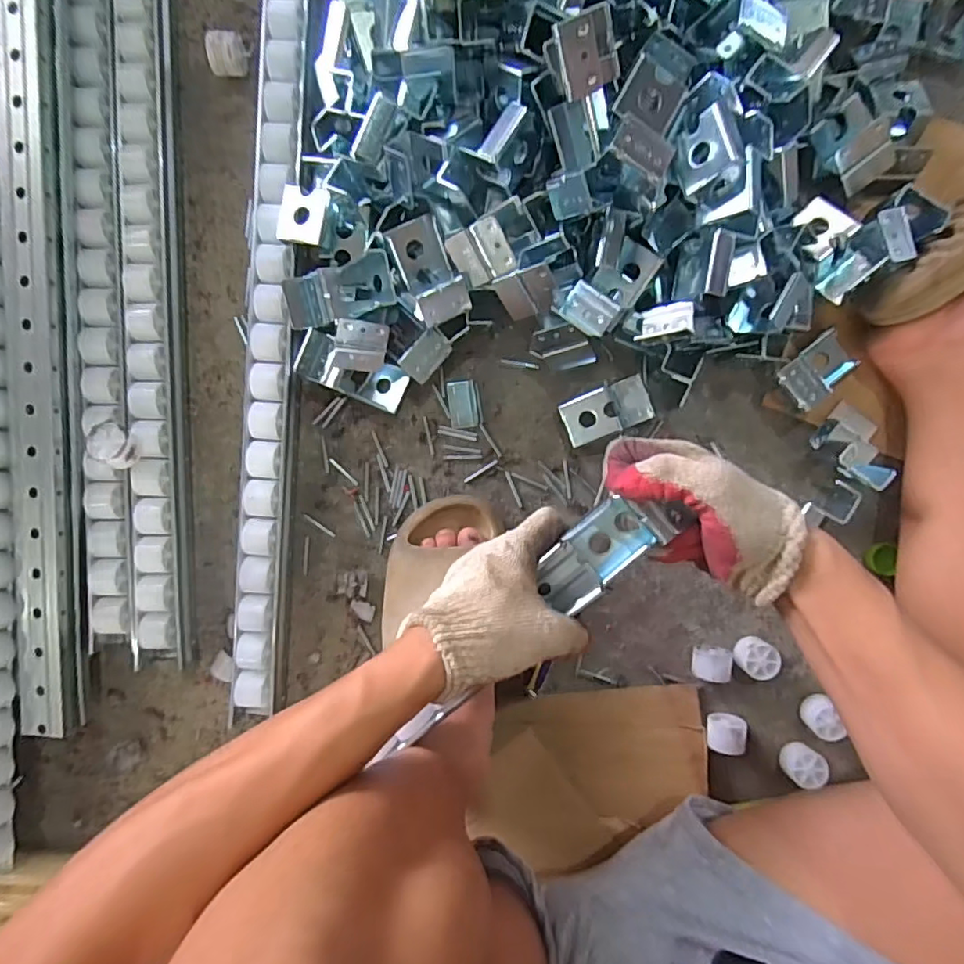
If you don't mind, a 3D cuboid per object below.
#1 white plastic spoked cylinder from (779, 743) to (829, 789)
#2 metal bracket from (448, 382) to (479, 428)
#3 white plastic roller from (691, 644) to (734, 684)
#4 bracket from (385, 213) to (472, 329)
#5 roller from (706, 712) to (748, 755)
[{"bbox_3d":[0.310,0.272,0.548,0.035,0.027,0.034,0,91,1],"label":"white plastic spoked cylinder"},{"bbox_3d":[-0.018,-0.076,0.553,0.027,0.004,0.044,-6,91,1],"label":"metal bracket"},{"bbox_3d":[0.218,0.171,0.540,0.039,0.027,0.029,6,91,1],"label":"white plastic roller"},{"bbox_3d":[-0.045,-0.181,0.488,0.047,0.037,0.088,-22,90,1],"label":"bracket"},{"bbox_3d":[0.232,0.239,0.539,0.032,0.032,0.029,4,91,1],"label":"roller"}]

